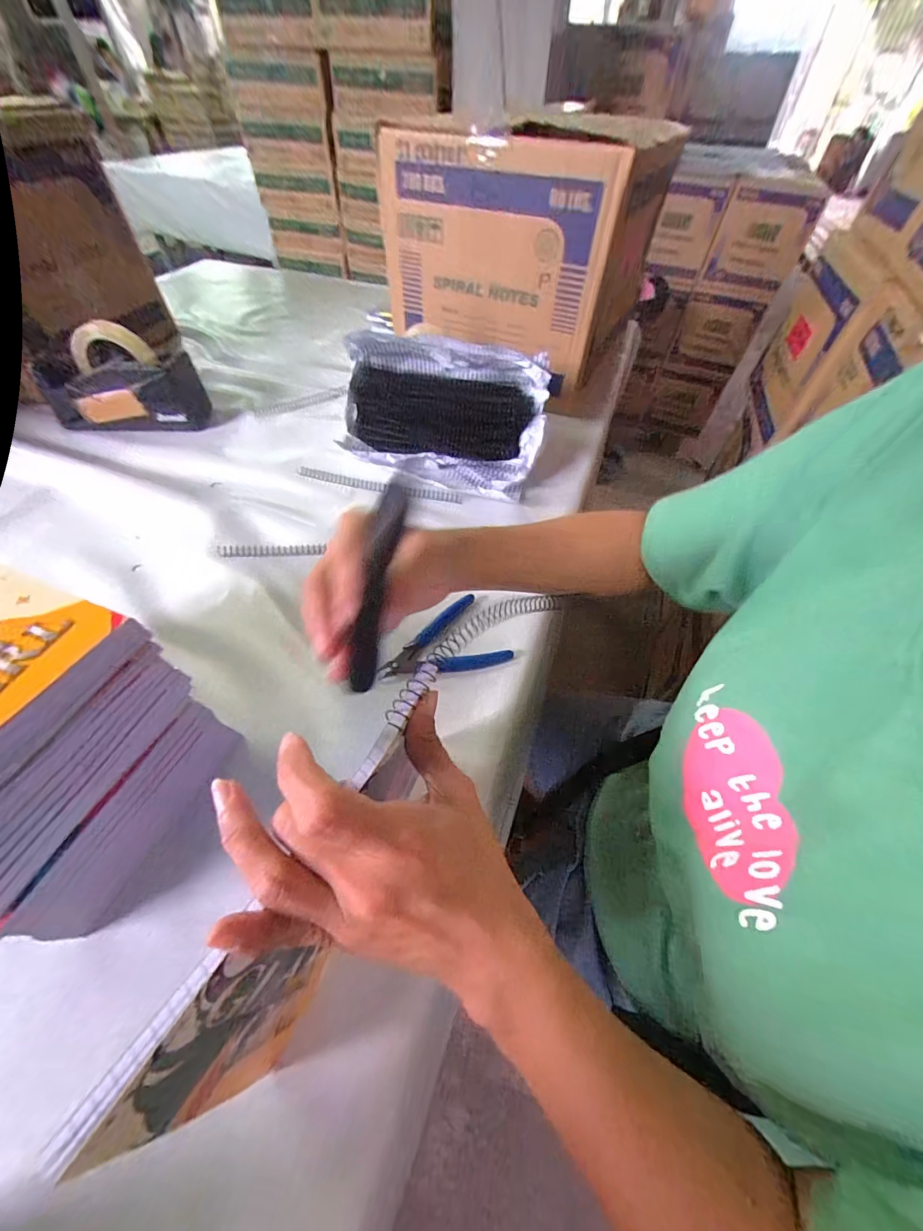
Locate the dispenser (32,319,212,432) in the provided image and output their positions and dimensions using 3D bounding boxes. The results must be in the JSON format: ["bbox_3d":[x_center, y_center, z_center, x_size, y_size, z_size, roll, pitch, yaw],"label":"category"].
[{"bbox_3d":[-0.493,-0.335,0.582,0.208,0.117,0.066,-1,53,-3],"label":"dispenser"}]

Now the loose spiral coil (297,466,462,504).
[{"bbox_3d":[-0.111,-0.178,0.548,0.231,0.013,0.016,12,54,6],"label":"loose spiral coil"}]

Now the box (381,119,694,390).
[{"bbox_3d":[0.105,-0.600,0.647,0.330,0.233,0.329,26,57,16],"label":"box"}]

